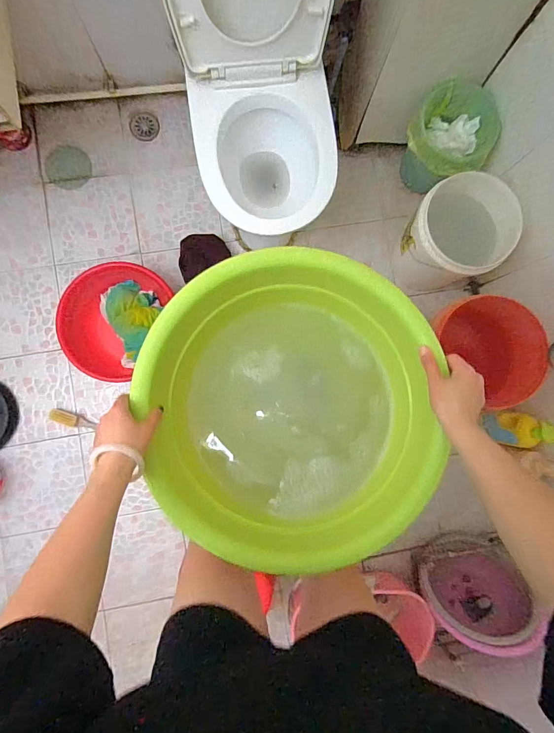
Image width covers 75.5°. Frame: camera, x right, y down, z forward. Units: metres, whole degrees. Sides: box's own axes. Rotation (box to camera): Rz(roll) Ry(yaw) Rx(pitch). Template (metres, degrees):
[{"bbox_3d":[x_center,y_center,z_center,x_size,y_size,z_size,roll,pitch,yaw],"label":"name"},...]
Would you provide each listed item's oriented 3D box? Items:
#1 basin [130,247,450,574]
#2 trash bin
[{"bbox_3d":[0.016,0.068,0.612,0.442,0.156,0.456,0,87,-5],"label":"basin"},{"bbox_3d":[0.522,-0.732,1.185,0.258,0.262,0.244,-6,87,-6],"label":"trash bin"}]

